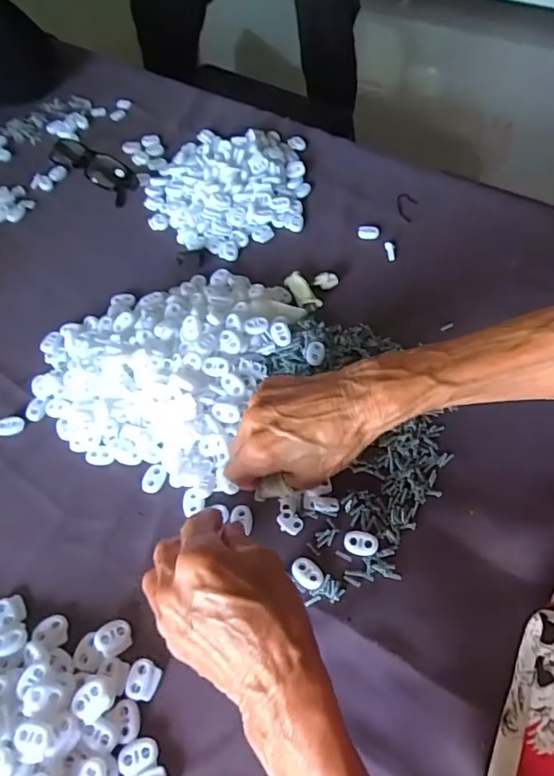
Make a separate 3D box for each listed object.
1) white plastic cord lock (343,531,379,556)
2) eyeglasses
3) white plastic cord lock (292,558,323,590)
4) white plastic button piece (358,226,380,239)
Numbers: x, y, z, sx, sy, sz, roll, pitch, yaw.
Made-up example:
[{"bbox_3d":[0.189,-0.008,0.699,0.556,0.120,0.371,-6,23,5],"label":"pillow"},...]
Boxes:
[{"bbox_3d":[0.058,0.106,0.363,0.023,0.005,0.015,6,57,7],"label":"white plastic cord lock"},{"bbox_3d":[-0.216,-0.259,0.609,0.135,0.032,0.038,35,65,23],"label":"eyeglasses"},{"bbox_3d":[0.020,0.124,0.353,0.016,0.004,0.022,-32,61,-17],"label":"white plastic cord lock"},{"bbox_3d":[0.094,-0.161,0.545,0.022,0.007,0.011,5,57,6],"label":"white plastic button piece"}]

